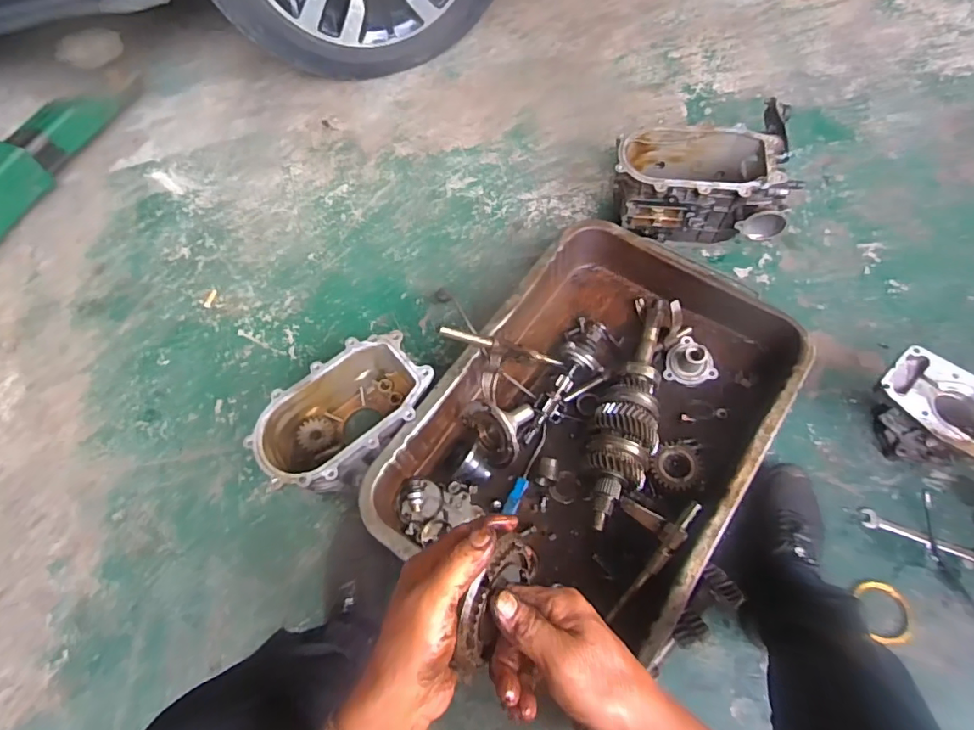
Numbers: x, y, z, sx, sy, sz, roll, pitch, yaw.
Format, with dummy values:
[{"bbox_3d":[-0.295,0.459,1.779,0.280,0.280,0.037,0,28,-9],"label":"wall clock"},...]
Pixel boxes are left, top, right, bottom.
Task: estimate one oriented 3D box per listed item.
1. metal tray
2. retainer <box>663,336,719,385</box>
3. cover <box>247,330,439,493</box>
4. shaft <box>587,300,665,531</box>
[{"bbox_3d":[0.171,0.086,0.838,0.452,0.117,0.625,31,70,17],"label":"metal tray"},{"bbox_3d":[0.348,-0.006,0.894,0.080,0.064,0.083,-1,64,3],"label":"retainer"},{"bbox_3d":[-0.216,0.087,0.854,0.272,0.129,0.164,-39,68,-14],"label":"cover"},{"bbox_3d":[0.227,0.062,0.847,0.098,0.103,0.402,15,66,10],"label":"shaft"}]

